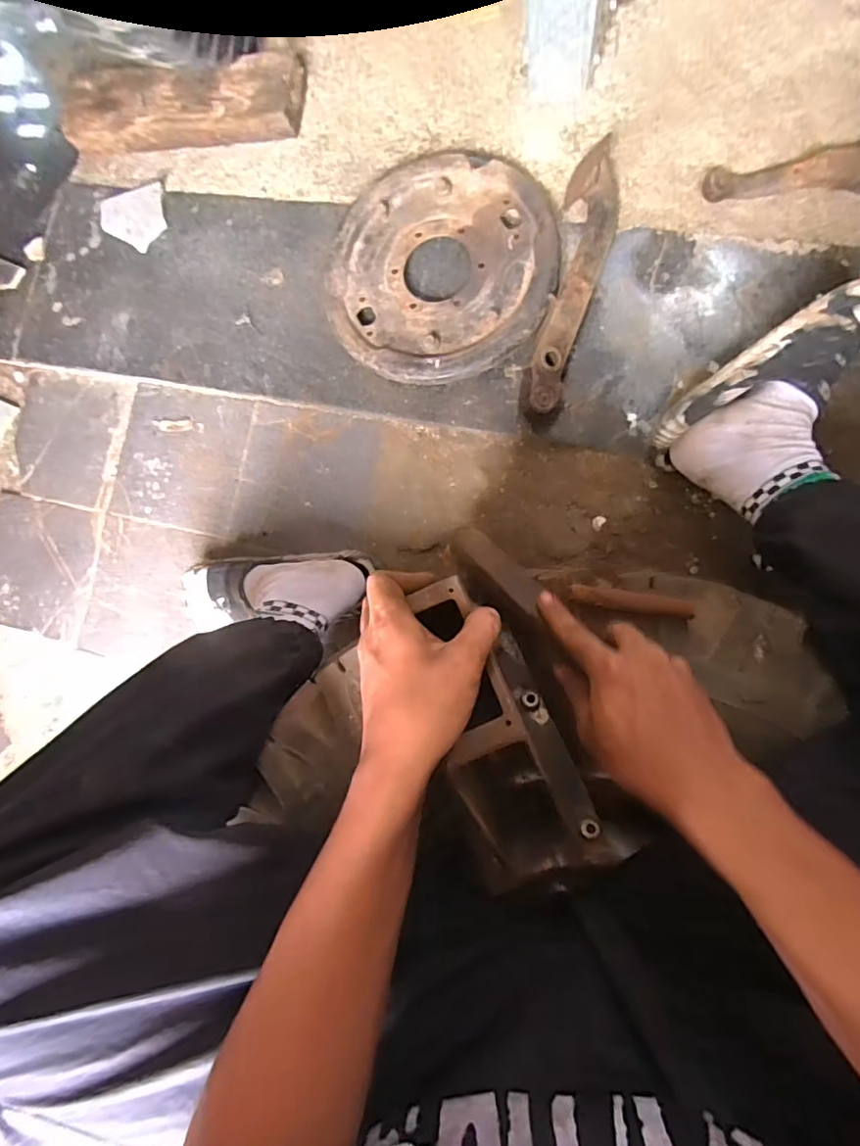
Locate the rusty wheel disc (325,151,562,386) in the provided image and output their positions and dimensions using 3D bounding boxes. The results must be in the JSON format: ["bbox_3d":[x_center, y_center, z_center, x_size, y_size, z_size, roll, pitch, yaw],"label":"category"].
[{"bbox_3d":[0.015,-0.389,0.722,0.282,0.040,0.287,0,90,10],"label":"rusty wheel disc"}]

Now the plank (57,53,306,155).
[{"bbox_3d":[-0.351,-0.657,0.784,0.347,0.056,0.100,2,86,11],"label":"plank"}]

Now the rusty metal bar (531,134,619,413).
[{"bbox_3d":[0.178,-0.361,0.686,0.066,0.046,0.345,11,88,11],"label":"rusty metal bar"}]

